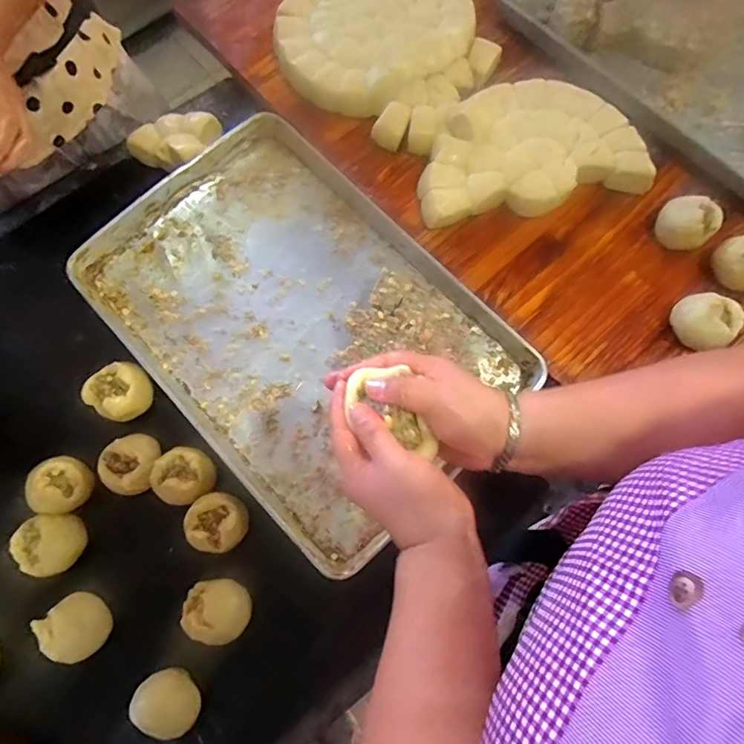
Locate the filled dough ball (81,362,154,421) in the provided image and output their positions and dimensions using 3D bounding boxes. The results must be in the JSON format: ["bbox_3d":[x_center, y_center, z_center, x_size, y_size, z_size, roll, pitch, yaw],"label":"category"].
[{"bbox_3d":[-0.343,0.029,0.676,0.079,0.053,0.076,-1,72,2],"label":"filled dough ball"}]

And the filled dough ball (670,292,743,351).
[{"bbox_3d":[0.441,-0.067,0.649,0.066,0.060,0.075,-25,73,-6],"label":"filled dough ball"}]

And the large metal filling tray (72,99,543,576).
[{"bbox_3d":[-0.104,-0.073,0.699,0.400,0.063,0.603,-42,76,-11],"label":"large metal filling tray"}]

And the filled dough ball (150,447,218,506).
[{"bbox_3d":[-0.247,0.135,0.634,0.078,0.041,0.073,-11,72,-2],"label":"filled dough ball"}]

